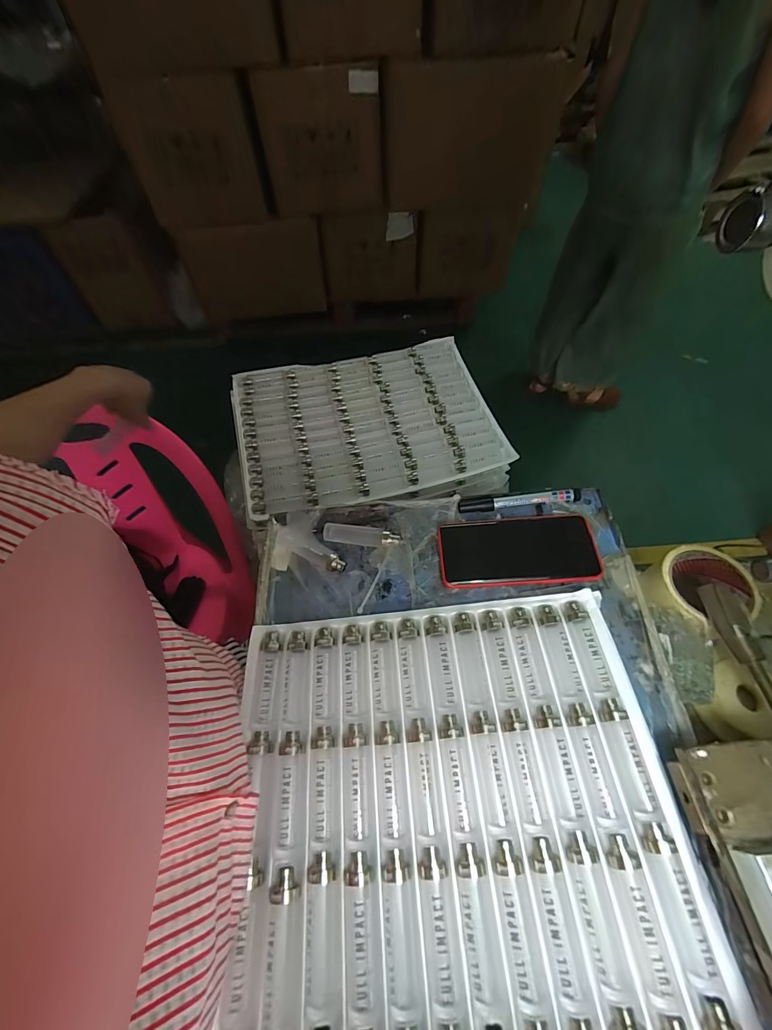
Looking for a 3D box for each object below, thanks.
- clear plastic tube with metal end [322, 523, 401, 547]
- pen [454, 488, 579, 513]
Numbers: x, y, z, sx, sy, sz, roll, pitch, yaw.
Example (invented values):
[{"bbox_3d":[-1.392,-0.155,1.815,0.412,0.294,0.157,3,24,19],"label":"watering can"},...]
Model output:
[{"bbox_3d":[-0.028,0.023,0.442,0.085,0.013,0.019,7,58,9],"label":"clear plastic tube with metal end"},{"bbox_3d":[0.151,-0.016,0.447,0.135,0.015,0.013,-4,57,2],"label":"pen"}]

